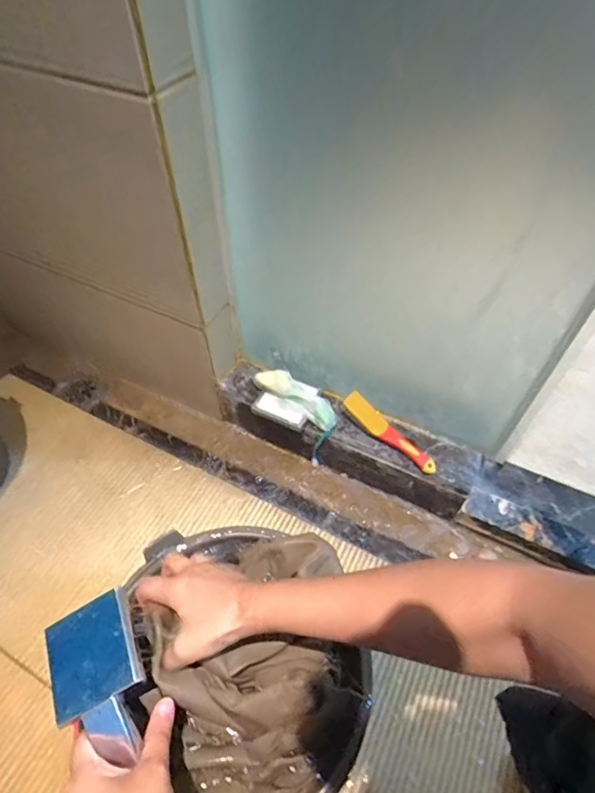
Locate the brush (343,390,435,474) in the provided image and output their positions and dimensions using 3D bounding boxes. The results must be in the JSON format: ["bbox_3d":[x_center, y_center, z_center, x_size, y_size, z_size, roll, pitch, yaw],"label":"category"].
[{"bbox_3d":[0.143,0.050,0.691,0.161,0.047,0.035,31,58,22],"label":"brush"}]

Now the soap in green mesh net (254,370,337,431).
[{"bbox_3d":[0.000,0.001,0.724,0.141,0.031,0.045,32,58,22],"label":"soap in green mesh net"}]

